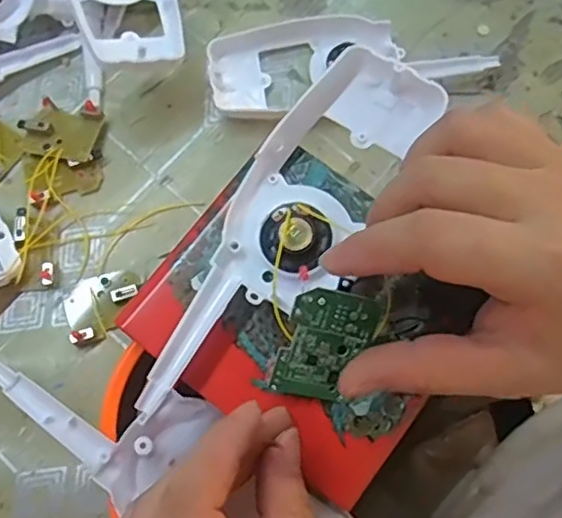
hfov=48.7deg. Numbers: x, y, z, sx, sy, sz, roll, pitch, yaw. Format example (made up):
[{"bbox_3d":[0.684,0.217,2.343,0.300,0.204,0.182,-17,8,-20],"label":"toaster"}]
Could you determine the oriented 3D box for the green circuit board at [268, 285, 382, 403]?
[{"bbox_3d":[0.017,0.032,0.230,0.033,0.004,0.042,14,101,-14],"label":"green circuit board"}]

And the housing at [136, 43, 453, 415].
[{"bbox_3d":[0.002,-0.013,0.246,0.051,0.023,0.166,34,79,8],"label":"housing"}]

